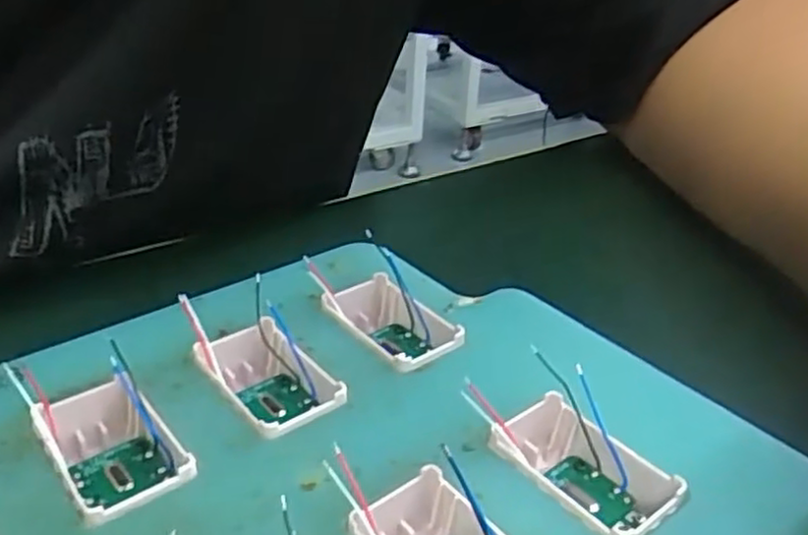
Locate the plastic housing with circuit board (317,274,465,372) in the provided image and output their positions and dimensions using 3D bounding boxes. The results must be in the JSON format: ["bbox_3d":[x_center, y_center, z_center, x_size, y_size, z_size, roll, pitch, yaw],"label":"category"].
[{"bbox_3d":[-0.004,0.014,0.169,0.019,0.012,0.036,-19,37,-31],"label":"plastic housing with circuit board"}]

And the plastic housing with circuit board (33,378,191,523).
[{"bbox_3d":[-0.054,0.034,0.136,0.020,0.010,0.039,-19,37,-32],"label":"plastic housing with circuit board"}]

